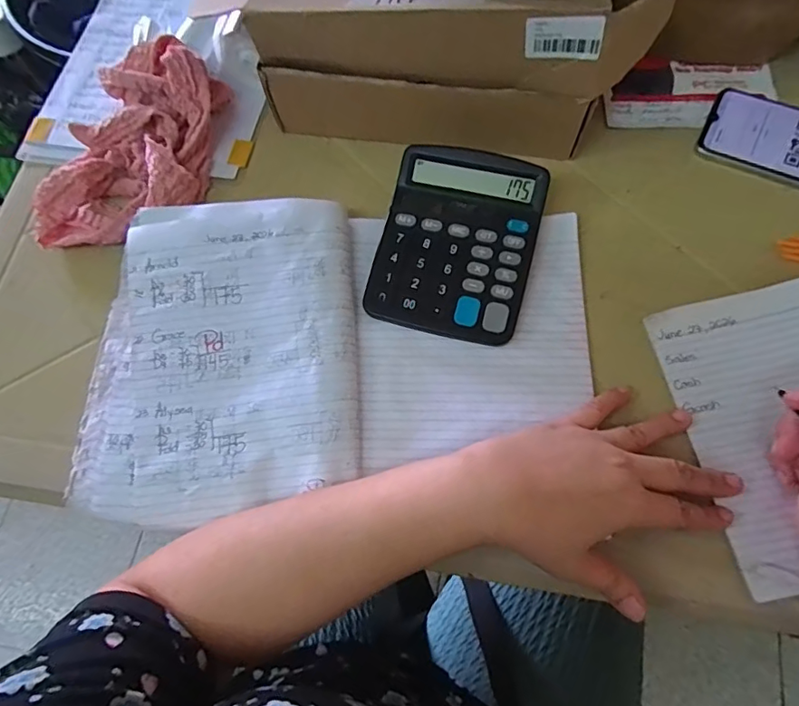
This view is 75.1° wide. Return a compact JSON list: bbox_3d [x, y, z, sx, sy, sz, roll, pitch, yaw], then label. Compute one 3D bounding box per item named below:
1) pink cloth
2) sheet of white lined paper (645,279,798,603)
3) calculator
[{"bbox_3d":[-0.230,-0.180,0.446,0.120,0.056,0.184,9,71,7],"label":"pink cloth"},{"bbox_3d":[0.273,0.044,0.341,0.147,0.012,0.194,-16,67,14],"label":"sheet of white lined paper"},{"bbox_3d":[0.045,-0.088,0.404,0.115,0.030,0.149,15,72,6],"label":"calculator"}]

